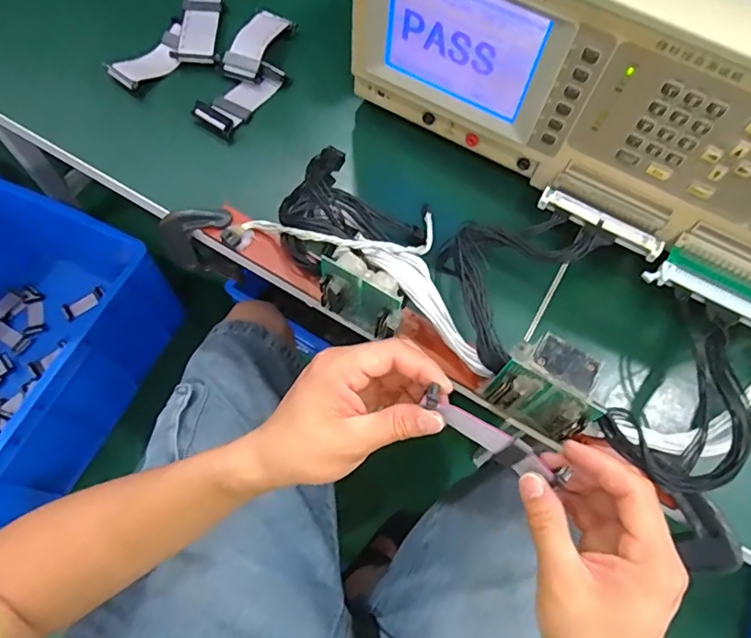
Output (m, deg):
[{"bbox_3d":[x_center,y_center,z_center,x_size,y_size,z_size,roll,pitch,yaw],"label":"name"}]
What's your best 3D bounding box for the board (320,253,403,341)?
[{"bbox_3d":[-0.009,-0.010,0.371,0.064,0.071,0.028,37,70,12],"label":"board"}]

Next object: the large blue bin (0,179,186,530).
[{"bbox_3d":[-0.720,0.049,1.008,0.461,0.289,0.627,22,67,6],"label":"large blue bin"}]

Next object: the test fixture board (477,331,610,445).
[{"bbox_3d":[0.113,0.047,0.348,0.063,0.074,0.041,34,69,11],"label":"test fixture board"}]

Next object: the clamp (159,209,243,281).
[{"bbox_3d":[-0.151,-0.065,0.450,0.058,0.088,0.018,3,66,-2],"label":"clamp"}]

